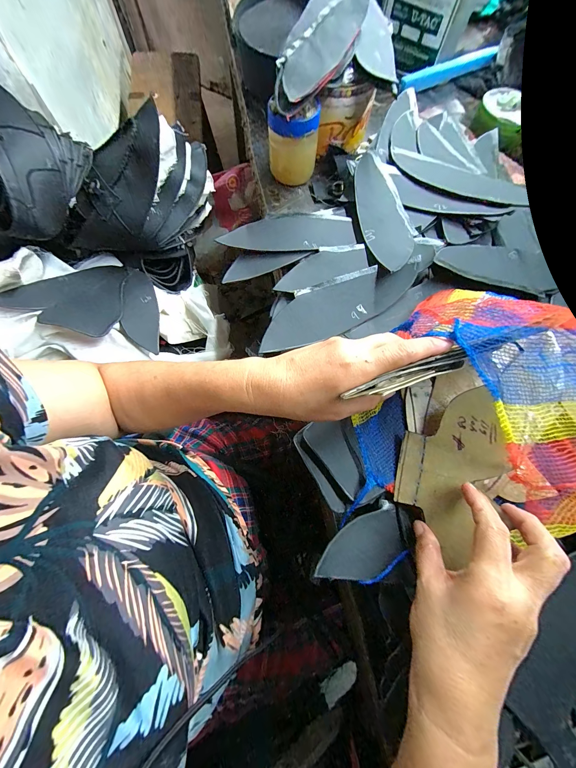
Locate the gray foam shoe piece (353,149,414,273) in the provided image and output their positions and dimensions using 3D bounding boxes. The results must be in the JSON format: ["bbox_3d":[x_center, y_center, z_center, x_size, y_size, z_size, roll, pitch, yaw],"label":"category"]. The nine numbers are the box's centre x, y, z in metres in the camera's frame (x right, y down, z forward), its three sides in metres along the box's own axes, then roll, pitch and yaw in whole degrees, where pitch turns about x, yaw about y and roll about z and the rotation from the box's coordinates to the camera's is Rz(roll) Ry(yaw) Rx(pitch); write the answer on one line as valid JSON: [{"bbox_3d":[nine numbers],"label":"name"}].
[{"bbox_3d":[0.136,-0.239,0.371,0.068,0.020,0.204,-3,72,-3],"label":"gray foam shoe piece"}]

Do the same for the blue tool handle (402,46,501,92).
[{"bbox_3d":[0.330,-0.651,0.552,0.274,0.026,0.028,-31,76,-11],"label":"blue tool handle"}]

